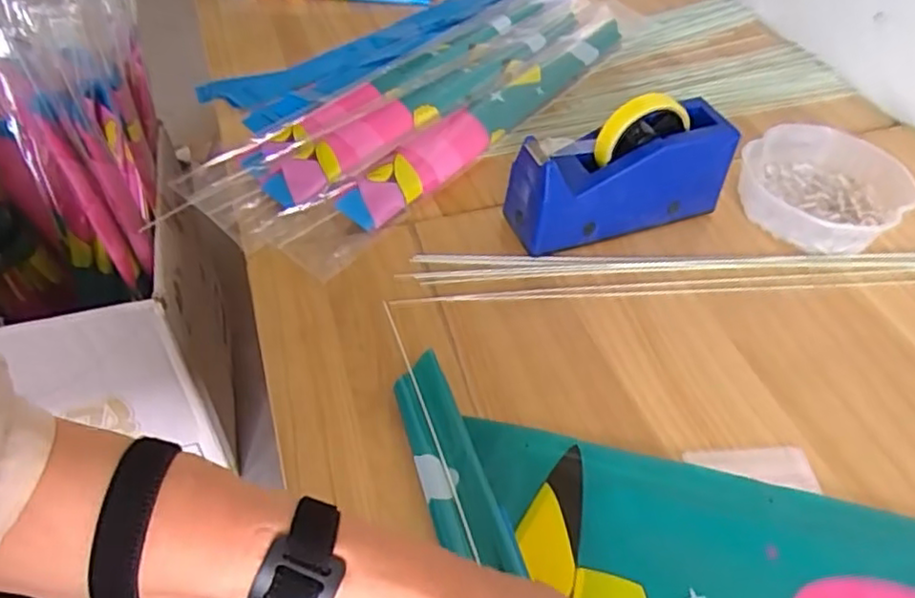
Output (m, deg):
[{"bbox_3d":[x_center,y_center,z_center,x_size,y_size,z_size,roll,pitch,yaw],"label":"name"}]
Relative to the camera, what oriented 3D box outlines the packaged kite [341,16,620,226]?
[{"bbox_3d":[0.053,-0.220,0.755,0.059,0.019,0.486,32,54,23],"label":"packaged kite"}]

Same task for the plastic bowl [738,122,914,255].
[{"bbox_3d":[0.363,-0.114,0.664,0.146,0.042,0.150,2,48,-2],"label":"plastic bowl"}]

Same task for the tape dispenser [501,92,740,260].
[{"bbox_3d":[0.150,-0.117,0.604,0.199,0.117,0.064,-13,50,-14],"label":"tape dispenser"}]

